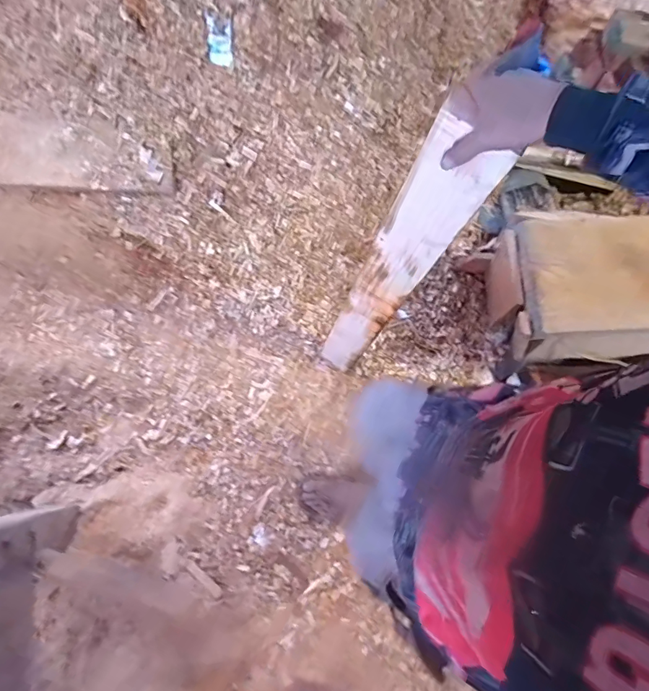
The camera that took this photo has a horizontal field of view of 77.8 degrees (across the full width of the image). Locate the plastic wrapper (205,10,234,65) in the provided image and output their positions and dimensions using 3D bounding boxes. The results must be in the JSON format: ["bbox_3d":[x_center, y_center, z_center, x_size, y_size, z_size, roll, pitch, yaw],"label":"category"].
[{"bbox_3d":[-0.270,-0.790,1.038,0.063,0.005,0.109,1,123,-11],"label":"plastic wrapper"}]

